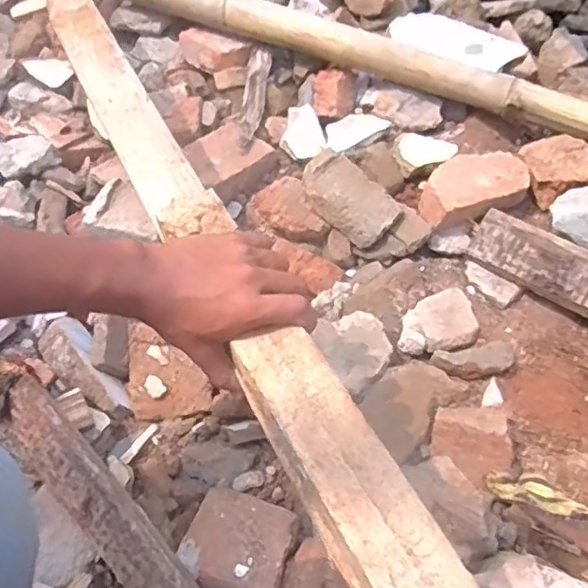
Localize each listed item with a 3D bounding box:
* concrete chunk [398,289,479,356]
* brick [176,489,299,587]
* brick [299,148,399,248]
[{"bbox_3d":[0.159,0.031,0.698,0.091,0.021,0.068,-12,64,-6],"label":"concrete chunk"},{"bbox_3d":[-0.050,0.237,0.575,0.091,0.049,0.089,12,42,12],"label":"brick"},{"bbox_3d":[0.068,-0.117,0.759,0.076,0.036,0.125,-40,70,-18],"label":"brick"}]

